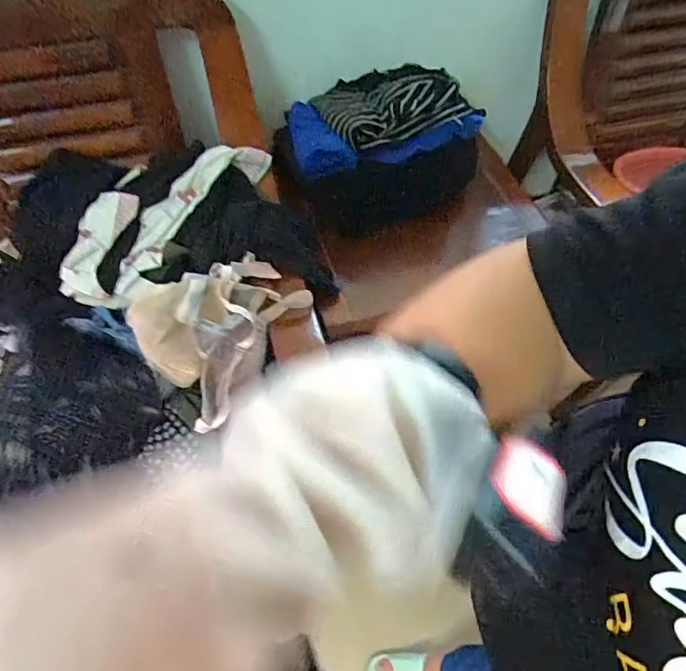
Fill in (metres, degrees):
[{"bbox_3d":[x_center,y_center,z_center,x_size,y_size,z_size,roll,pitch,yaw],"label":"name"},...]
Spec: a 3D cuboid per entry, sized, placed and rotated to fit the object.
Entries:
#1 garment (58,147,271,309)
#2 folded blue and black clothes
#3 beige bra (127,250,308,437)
[{"bbox_3d":[-0.308,-0.205,0.808,0.396,0.083,0.155,-40,68,-4],"label":"garment"},{"bbox_3d":[0.061,-0.372,0.949,0.365,0.255,0.231,-7,61,-7],"label":"folded blue and black clothes"},{"bbox_3d":[-0.172,-0.024,0.713,0.183,0.108,0.262,36,65,17],"label":"beige bra"}]

